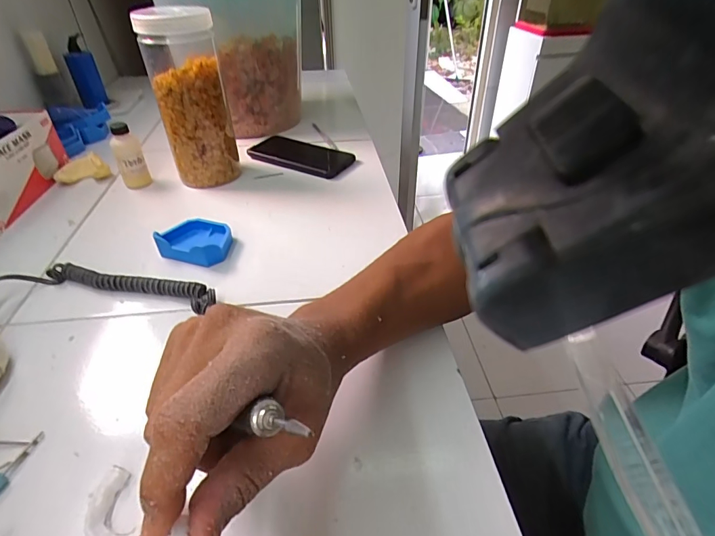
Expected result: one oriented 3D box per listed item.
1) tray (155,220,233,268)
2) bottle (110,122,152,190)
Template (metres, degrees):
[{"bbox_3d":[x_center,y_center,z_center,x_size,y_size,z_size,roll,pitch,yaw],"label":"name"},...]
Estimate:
[{"bbox_3d":[-0.181,-0.030,0.465,0.076,0.028,0.063,4,39,5],"label":"tray"},{"bbox_3d":[-0.311,-0.150,0.566,0.035,0.090,0.030,-22,43,-25],"label":"bottle"}]

